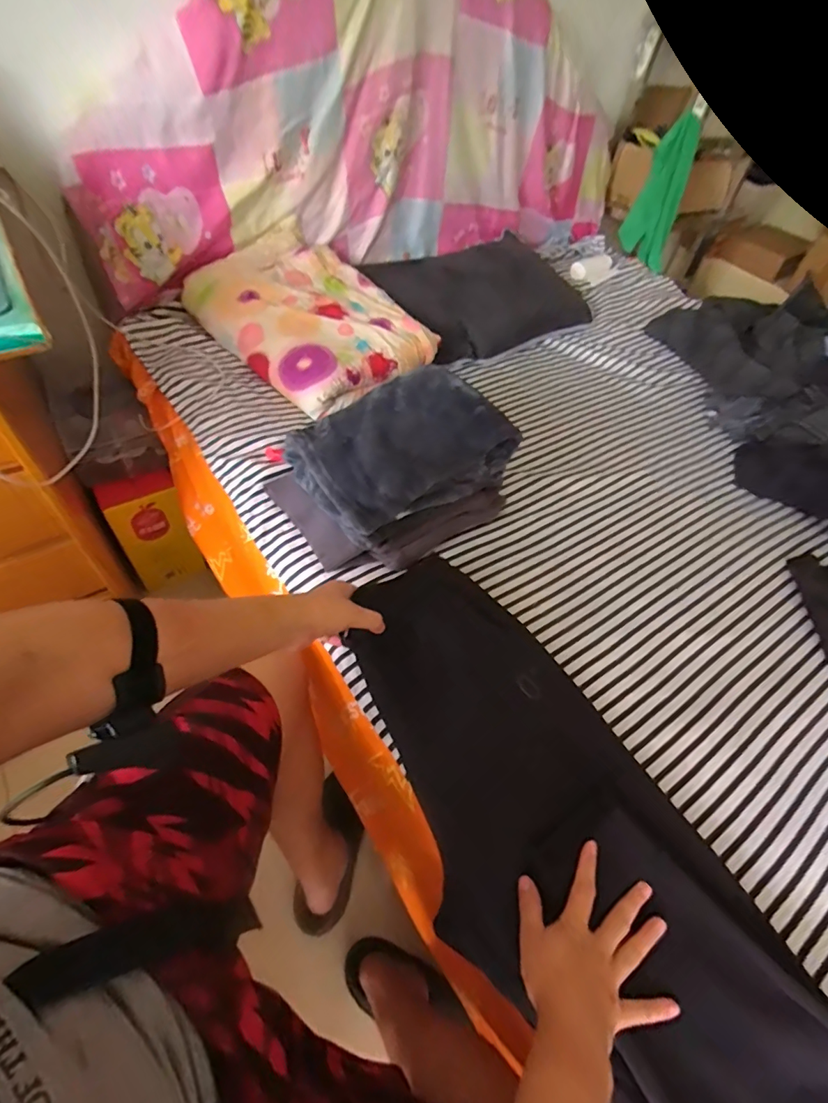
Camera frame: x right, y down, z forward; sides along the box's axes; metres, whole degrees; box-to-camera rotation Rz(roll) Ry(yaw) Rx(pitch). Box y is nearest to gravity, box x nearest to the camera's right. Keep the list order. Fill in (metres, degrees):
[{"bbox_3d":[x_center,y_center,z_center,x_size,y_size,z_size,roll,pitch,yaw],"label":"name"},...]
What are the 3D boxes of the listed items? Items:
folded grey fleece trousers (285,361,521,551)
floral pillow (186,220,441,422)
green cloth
[{"bbox_3d":[-0.020,-0.167,0.765,0.303,0.118,0.213,-24,59,-25],"label":"folded grey fleece trousers"},{"bbox_3d":[-0.217,-0.512,1.047,0.464,0.119,0.367,38,57,23],"label":"floral pillow"},{"bbox_3d":[0.747,-1.071,1.465,0.142,0.358,0.083,9,51,-1],"label":"green cloth"}]

